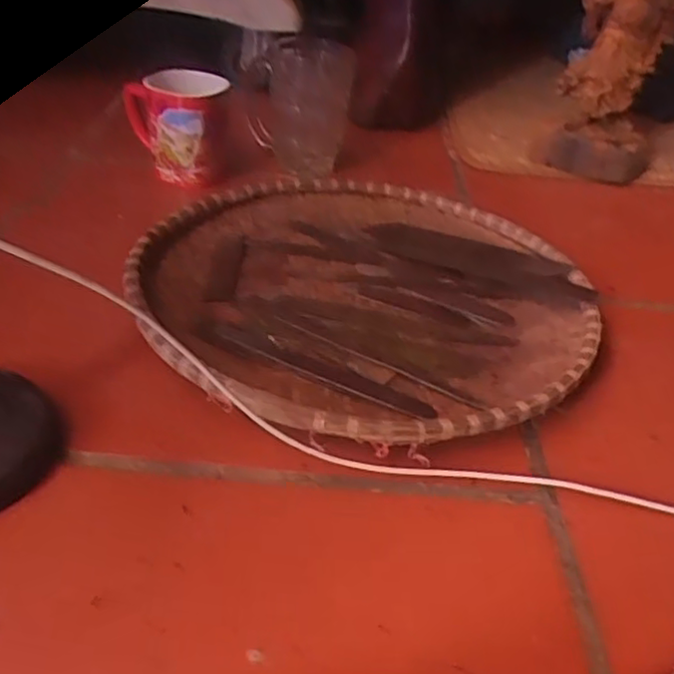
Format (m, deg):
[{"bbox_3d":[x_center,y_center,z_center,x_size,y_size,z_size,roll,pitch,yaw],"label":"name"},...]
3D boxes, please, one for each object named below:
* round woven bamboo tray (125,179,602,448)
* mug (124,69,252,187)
[{"bbox_3d":[0.022,-0.040,0.521,0.324,0.032,0.338,4,36,-3],"label":"round woven bamboo tray"},{"bbox_3d":[-0.150,-0.211,0.674,0.112,0.085,0.096,9,36,4],"label":"mug"}]

